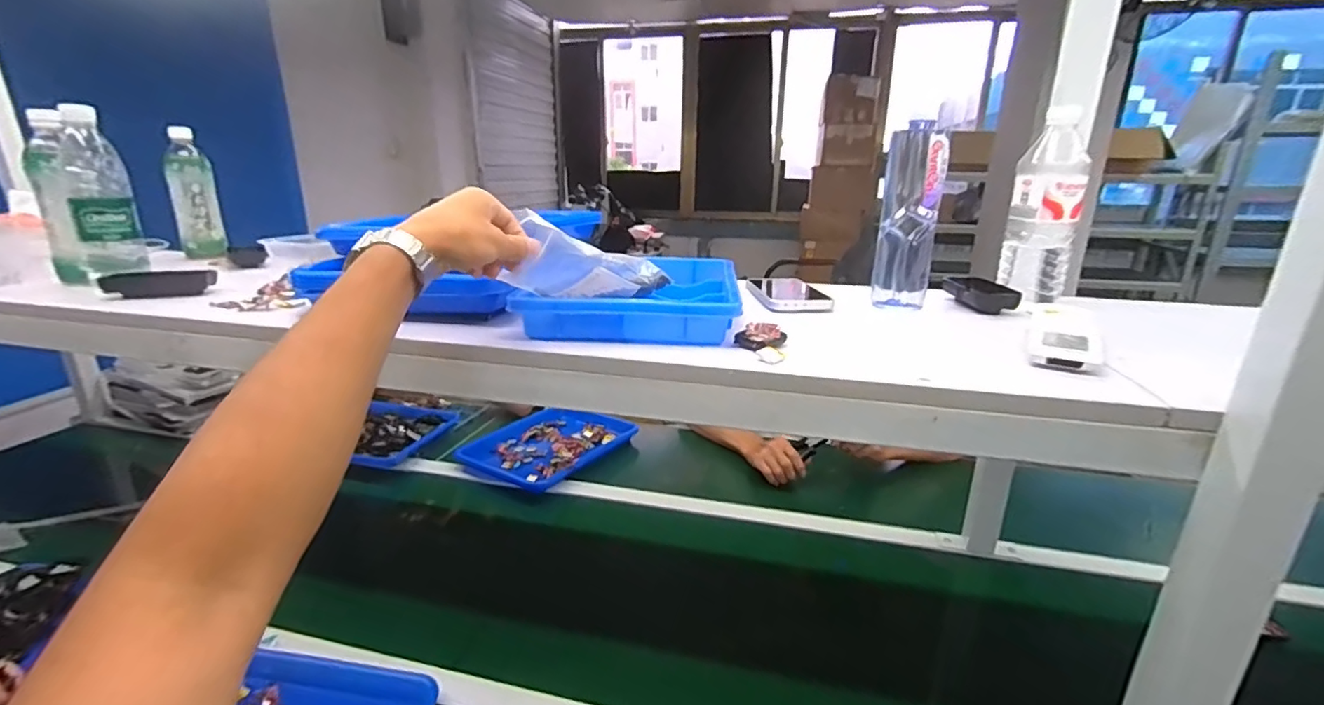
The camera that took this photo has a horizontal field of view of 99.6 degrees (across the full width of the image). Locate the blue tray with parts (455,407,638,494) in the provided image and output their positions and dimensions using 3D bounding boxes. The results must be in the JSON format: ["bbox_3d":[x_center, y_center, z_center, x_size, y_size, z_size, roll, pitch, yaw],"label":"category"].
[{"bbox_3d":[-0.238,0.185,1.154,0.245,0.030,0.280,11,22,30],"label":"blue tray with parts"}]

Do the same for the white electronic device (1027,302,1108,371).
[{"bbox_3d":[0.364,-0.018,0.505,0.053,0.028,0.122,12,22,32],"label":"white electronic device"}]

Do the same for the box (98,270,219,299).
[{"bbox_3d":[-0.622,-0.084,0.696,0.116,0.027,0.040,-7,20,-19],"label":"box"}]

